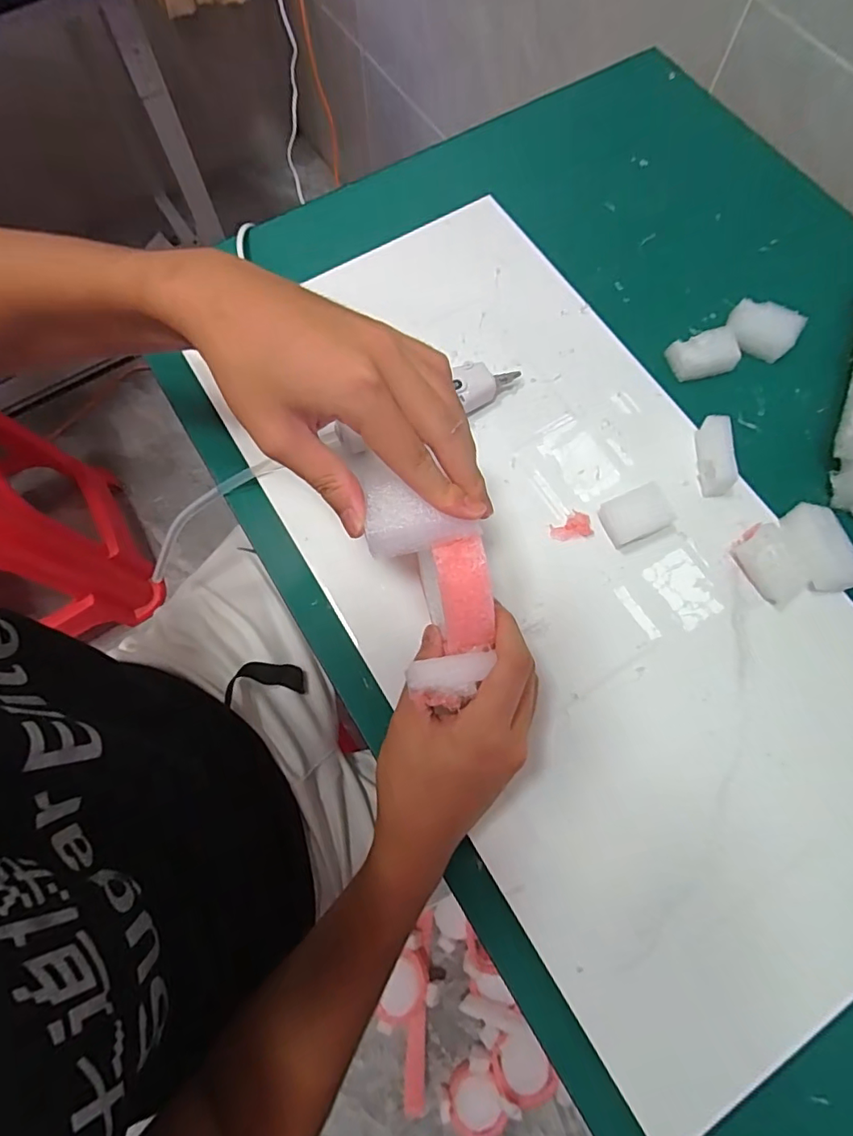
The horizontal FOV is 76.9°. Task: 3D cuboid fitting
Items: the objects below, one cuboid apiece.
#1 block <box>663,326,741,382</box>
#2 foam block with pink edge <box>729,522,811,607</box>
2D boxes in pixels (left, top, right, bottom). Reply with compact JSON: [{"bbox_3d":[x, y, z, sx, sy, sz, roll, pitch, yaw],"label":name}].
[{"bbox_3d":[0.217,-0.167,0.423,0.048,0.022,0.030,-9,71,-2],"label":"block"},{"bbox_3d":[0.229,-0.002,0.359,0.029,0.026,0.054,-24,73,-7],"label":"foam block with pink edge"}]

